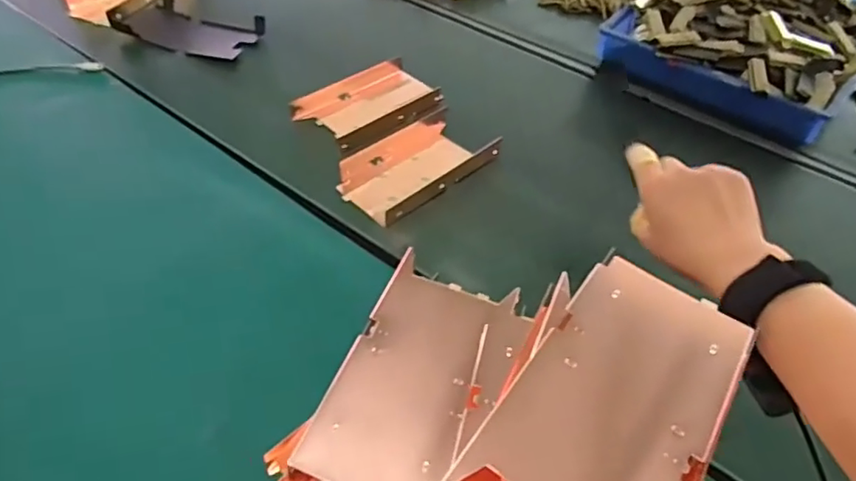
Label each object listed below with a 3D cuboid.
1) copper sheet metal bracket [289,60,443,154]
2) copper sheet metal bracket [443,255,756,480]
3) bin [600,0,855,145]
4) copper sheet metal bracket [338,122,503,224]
[{"bbox_3d":[-0.072,-0.165,0.693,0.157,0.018,0.113,-34,58,-30],"label":"copper sheet metal bracket"},{"bbox_3d":[0.084,0.080,0.263,0.081,0.027,0.163,31,52,22],"label":"copper sheet metal bracket"},{"bbox_3d":[0.451,-0.304,0.783,0.284,0.087,0.404,35,54,25],"label":"bin"},{"bbox_3d":[-0.018,-0.083,0.621,0.161,0.026,0.104,-32,57,-29],"label":"copper sheet metal bracket"}]

